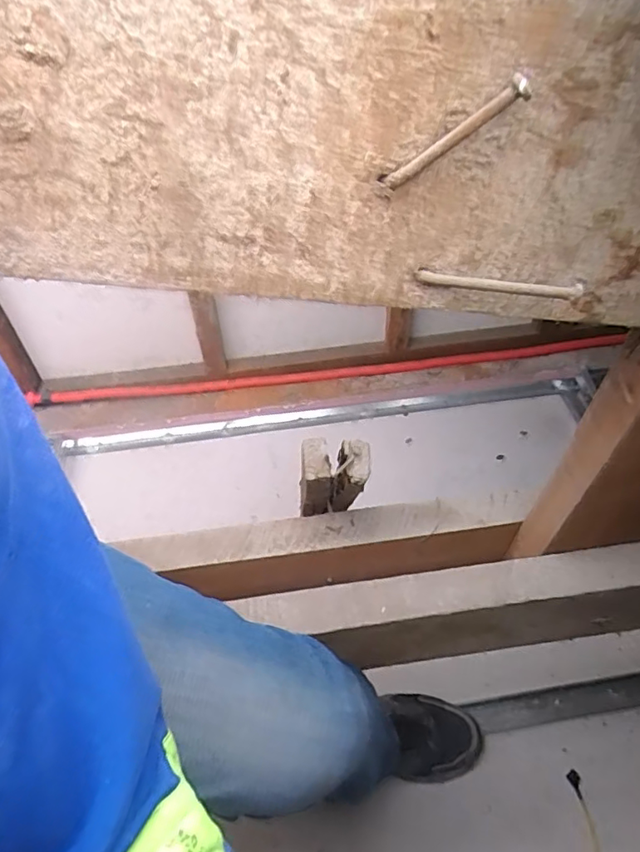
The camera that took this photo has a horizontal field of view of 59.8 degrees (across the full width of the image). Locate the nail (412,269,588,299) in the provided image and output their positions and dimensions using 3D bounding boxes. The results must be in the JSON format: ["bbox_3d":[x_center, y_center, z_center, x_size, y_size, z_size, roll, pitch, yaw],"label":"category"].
[{"bbox_3d":[0.084,-0.067,0.263,0.076,0.008,0.006,9,49,9],"label":"nail"}]

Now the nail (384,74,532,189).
[{"bbox_3d":[0.051,-0.111,0.215,0.060,0.011,0.010,-26,39,32],"label":"nail"}]

